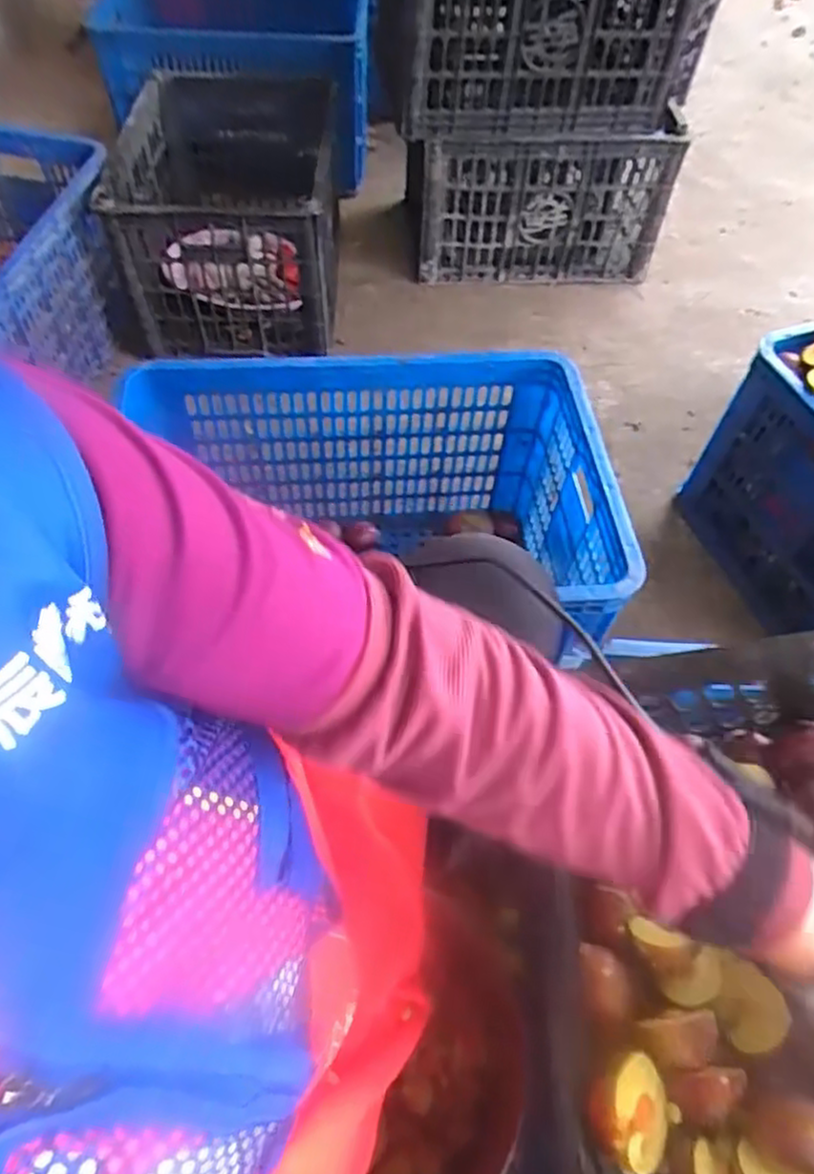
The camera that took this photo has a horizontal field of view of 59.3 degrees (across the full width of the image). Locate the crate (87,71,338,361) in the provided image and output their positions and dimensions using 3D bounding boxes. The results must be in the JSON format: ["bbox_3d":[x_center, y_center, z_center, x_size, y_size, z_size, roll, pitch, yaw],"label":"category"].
[{"bbox_3d":[-0.308,-0.691,1.304,0.351,0.270,0.514,0,56,0],"label":"crate"}]

